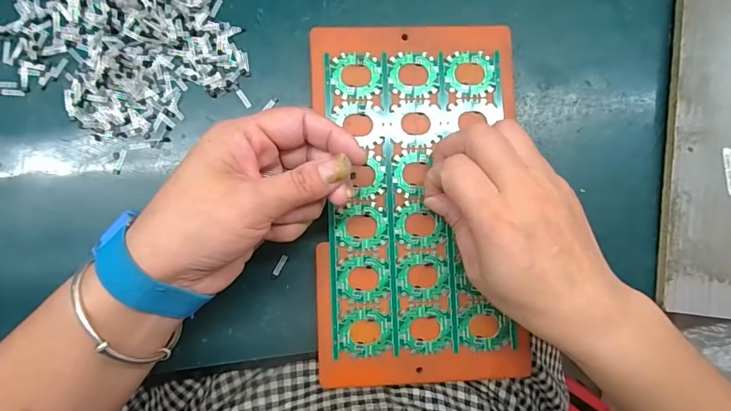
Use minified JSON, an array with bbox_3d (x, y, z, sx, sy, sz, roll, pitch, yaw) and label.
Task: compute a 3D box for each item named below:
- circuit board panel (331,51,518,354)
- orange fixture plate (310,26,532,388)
[{"bbox_3d":[0.033,-0.004,0.274,0.119,0.004,0.200,2,86,-1],"label":"circuit board panel"},{"bbox_3d":[0.035,-0.003,0.280,0.133,0.017,0.236,-2,86,-2],"label":"orange fixture plate"}]

